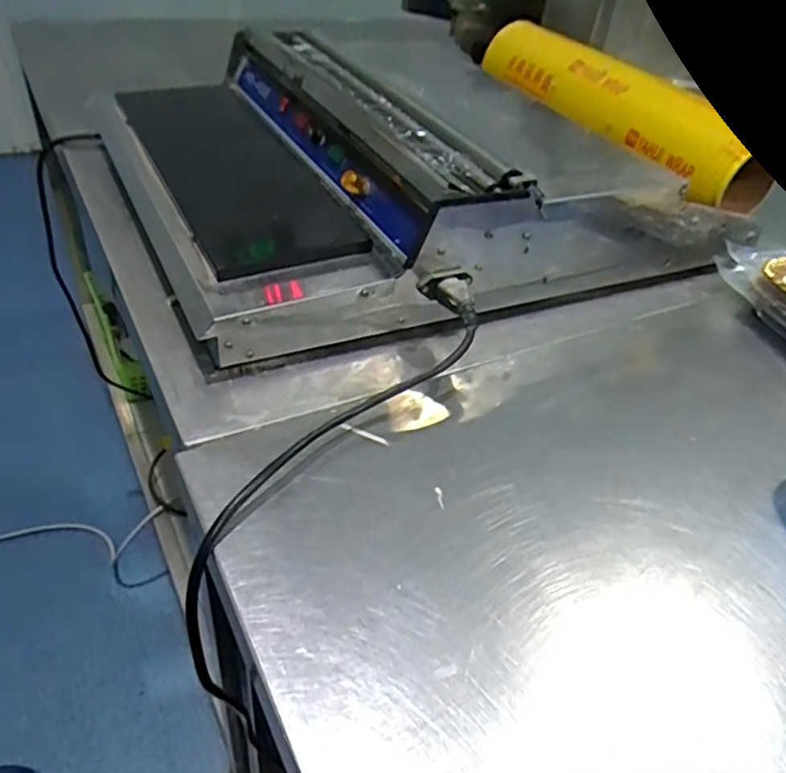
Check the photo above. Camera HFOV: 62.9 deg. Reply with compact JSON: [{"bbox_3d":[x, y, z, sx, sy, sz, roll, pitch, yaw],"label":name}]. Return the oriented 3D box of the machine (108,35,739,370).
[{"bbox_3d":[0.000,-0.256,0.688,0.538,0.122,0.514,-14,46,-22],"label":"machine"}]

